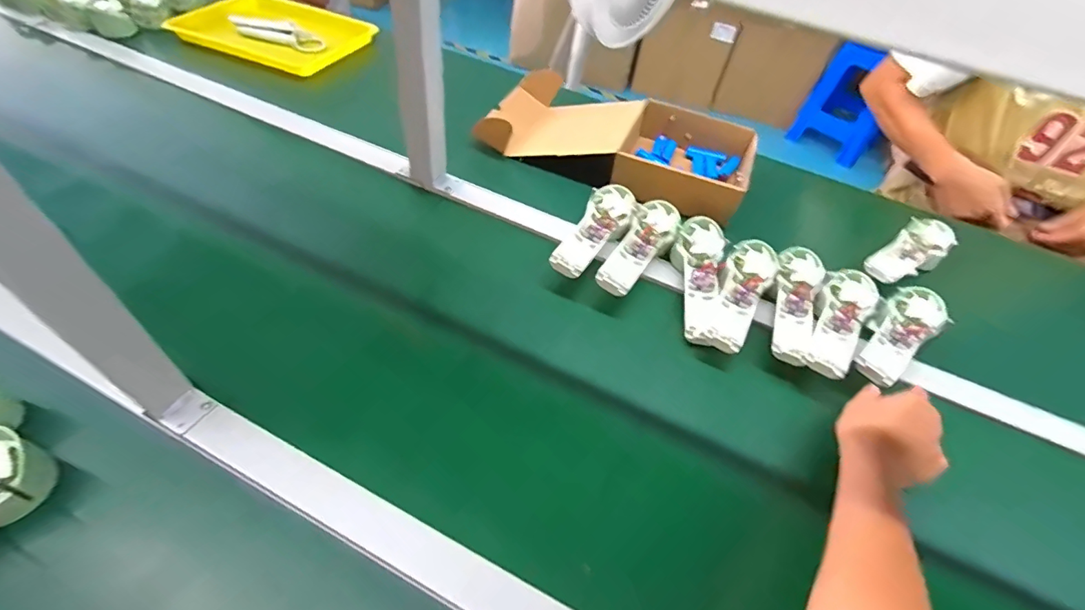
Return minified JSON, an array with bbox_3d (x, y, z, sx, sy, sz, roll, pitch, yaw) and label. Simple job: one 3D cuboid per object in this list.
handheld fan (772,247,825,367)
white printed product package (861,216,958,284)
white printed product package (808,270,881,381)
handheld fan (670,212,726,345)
[{"bbox_3d":[0.318,-0.005,0.605,0.055,0.030,0.181,23,51,14],"label":"handheld fan"},{"bbox_3d":[0.532,-0.071,0.696,0.192,0.037,0.069,-30,59,-28],"label":"white printed product package"},{"bbox_3d":[0.365,0.017,0.582,0.052,0.024,0.177,30,53,19],"label":"white printed product package"},{"bbox_3d":[0.205,-0.032,0.625,0.063,0.046,0.183,8,63,1],"label":"handheld fan"}]

